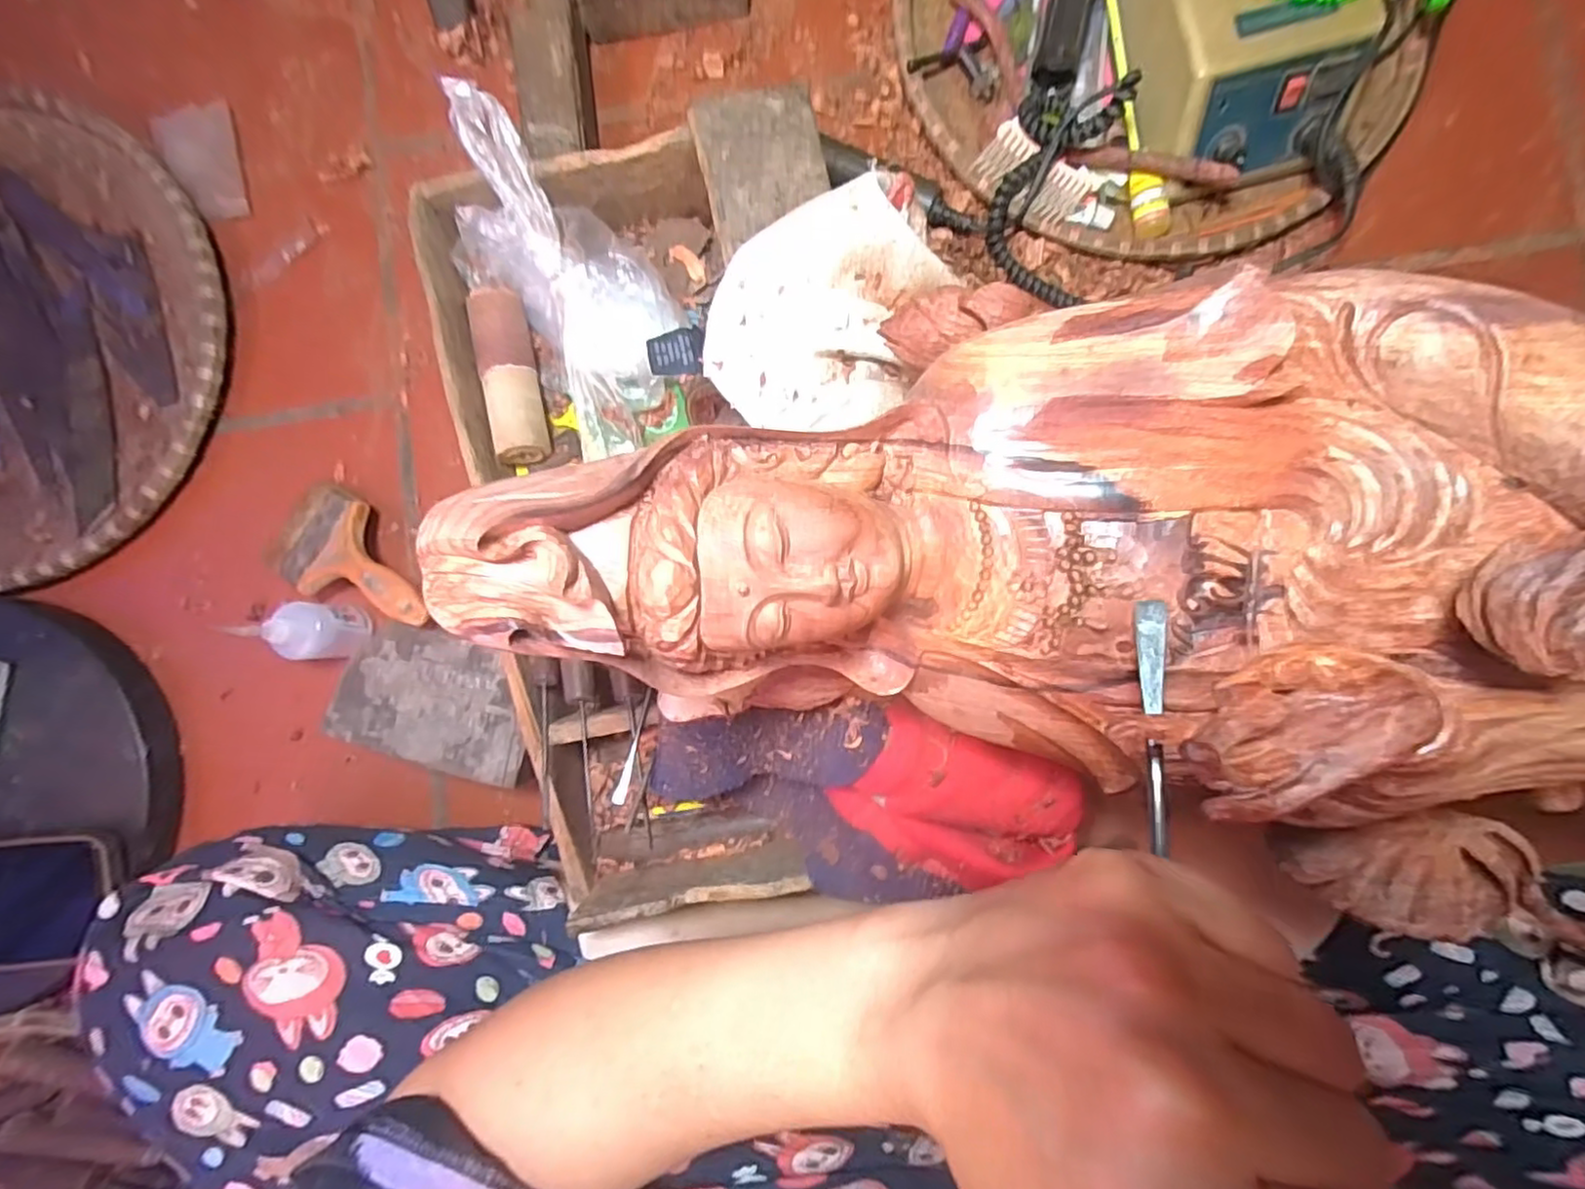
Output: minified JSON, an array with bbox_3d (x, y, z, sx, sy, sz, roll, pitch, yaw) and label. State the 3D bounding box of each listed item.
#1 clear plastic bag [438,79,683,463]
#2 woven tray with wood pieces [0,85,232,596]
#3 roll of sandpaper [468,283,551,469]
[{"bbox_3d":[-0.125,-0.173,0.370,0.095,0.044,0.186,-28,108,1],"label":"clear plastic bag"},{"bbox_3d":[-0.556,-0.176,0.466,0.331,0.034,0.328,-38,86,-1],"label":"woven tray with wood pieces"},{"bbox_3d":[-0.157,-0.120,0.371,0.027,0.020,0.097,-12,86,1],"label":"roll of sandpaper"}]

